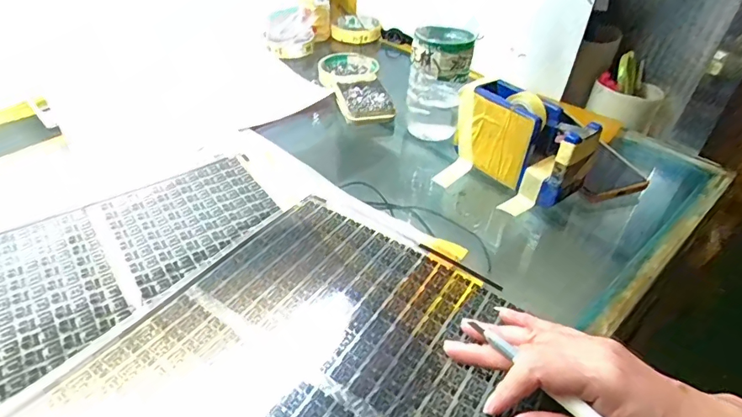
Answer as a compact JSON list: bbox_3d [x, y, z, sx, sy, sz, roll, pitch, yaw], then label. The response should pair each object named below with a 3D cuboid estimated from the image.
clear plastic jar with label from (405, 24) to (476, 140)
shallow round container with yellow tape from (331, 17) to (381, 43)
[{"bbox_3d":[0.075,-0.139,0.526,0.060,0.113,0.062,2,40,-2],"label":"clear plastic jar with label"},{"bbox_3d":[-0.025,-0.307,0.804,0.083,0.018,0.089,1,39,-1],"label":"shallow round container with yellow tape"}]

